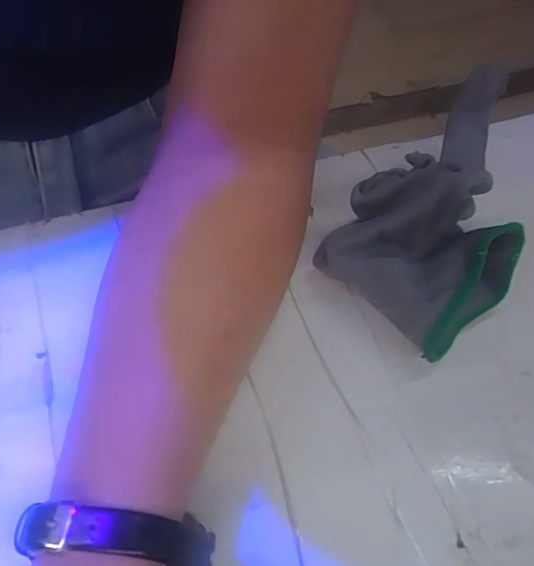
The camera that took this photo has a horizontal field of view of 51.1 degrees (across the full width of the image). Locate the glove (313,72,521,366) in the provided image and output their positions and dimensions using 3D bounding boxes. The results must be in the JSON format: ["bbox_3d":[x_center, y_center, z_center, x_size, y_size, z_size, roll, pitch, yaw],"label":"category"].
[{"bbox_3d":[0.082,-0.032,0.250,0.113,0.055,0.077,-37,59,-20],"label":"glove"}]

